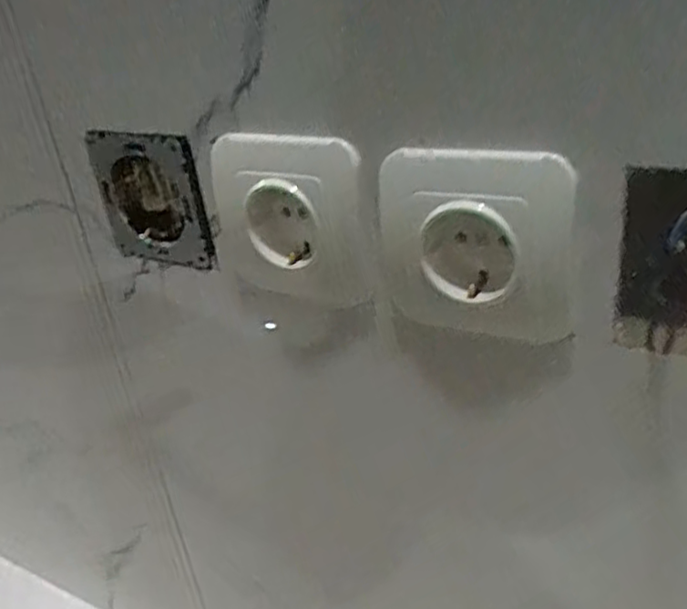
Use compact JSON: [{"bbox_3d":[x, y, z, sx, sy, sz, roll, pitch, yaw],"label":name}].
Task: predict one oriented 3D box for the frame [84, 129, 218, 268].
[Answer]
[{"bbox_3d":[-0.107,-0.057,0.376,0.094,0.074,0.013,14,36,33],"label":"frame"}]

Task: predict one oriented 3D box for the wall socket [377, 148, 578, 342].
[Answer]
[{"bbox_3d":[0.052,-0.025,0.278,0.079,0.081,0.022,6,34,30],"label":"wall socket"}]

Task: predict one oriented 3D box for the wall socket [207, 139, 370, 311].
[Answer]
[{"bbox_3d":[-0.026,-0.037,0.324,0.081,0.088,0.019,7,40,24],"label":"wall socket"}]

